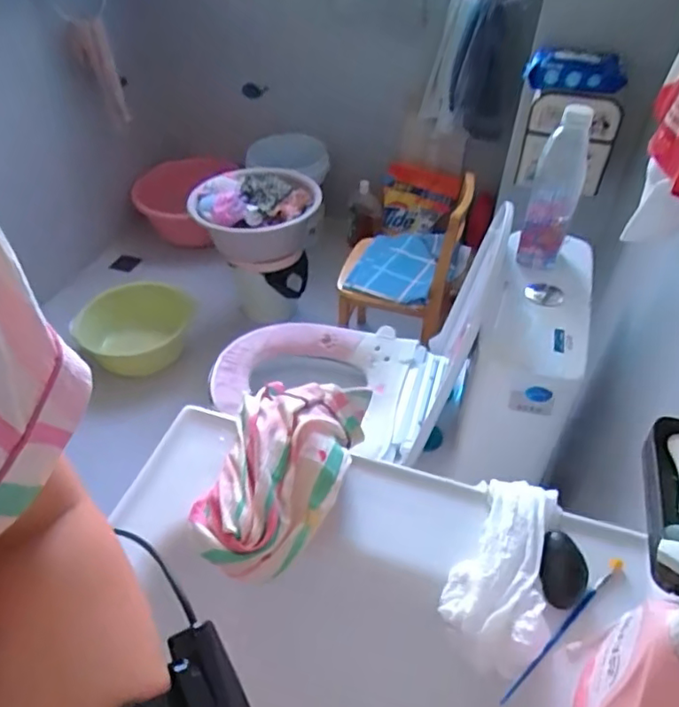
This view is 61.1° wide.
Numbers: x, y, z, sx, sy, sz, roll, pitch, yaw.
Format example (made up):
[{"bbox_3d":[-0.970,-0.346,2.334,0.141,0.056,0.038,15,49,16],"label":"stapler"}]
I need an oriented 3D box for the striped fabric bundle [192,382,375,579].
[{"bbox_3d":[-0.051,0.097,0.535,0.115,0.057,0.215,14,46,13],"label":"striped fabric bundle"}]

